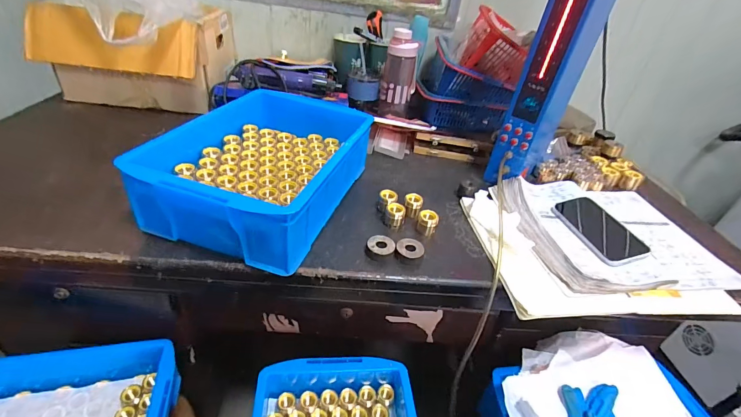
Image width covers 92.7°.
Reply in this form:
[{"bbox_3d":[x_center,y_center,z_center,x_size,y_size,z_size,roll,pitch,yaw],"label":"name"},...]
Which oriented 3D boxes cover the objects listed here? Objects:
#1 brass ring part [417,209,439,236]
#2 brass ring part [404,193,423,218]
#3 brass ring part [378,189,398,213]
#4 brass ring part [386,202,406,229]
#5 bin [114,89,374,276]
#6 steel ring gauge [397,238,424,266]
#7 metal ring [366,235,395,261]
[{"bbox_3d":[0.090,0.024,0.560,0.031,0.035,0.026,13,36,7],"label":"brass ring part"},{"bbox_3d":[0.071,-0.004,0.595,0.029,0.036,0.026,13,36,7],"label":"brass ring part"},{"bbox_3d":[0.029,-0.011,0.595,0.032,0.031,0.028,-1,37,-12],"label":"brass ring part"},{"bbox_3d":[0.039,0.013,0.564,0.030,0.035,0.025,10,36,3],"label":"brass ring part"},{"bbox_3d":[-0.166,-0.066,0.568,0.245,0.115,0.346,15,37,10],"label":"bin"},{"bbox_3d":[0.057,0.064,0.512,0.041,0.021,0.039,13,36,7],"label":"steel ring gauge"},{"bbox_3d":[0.015,0.058,0.513,0.039,0.019,0.037,5,36,-4],"label":"metal ring"}]

